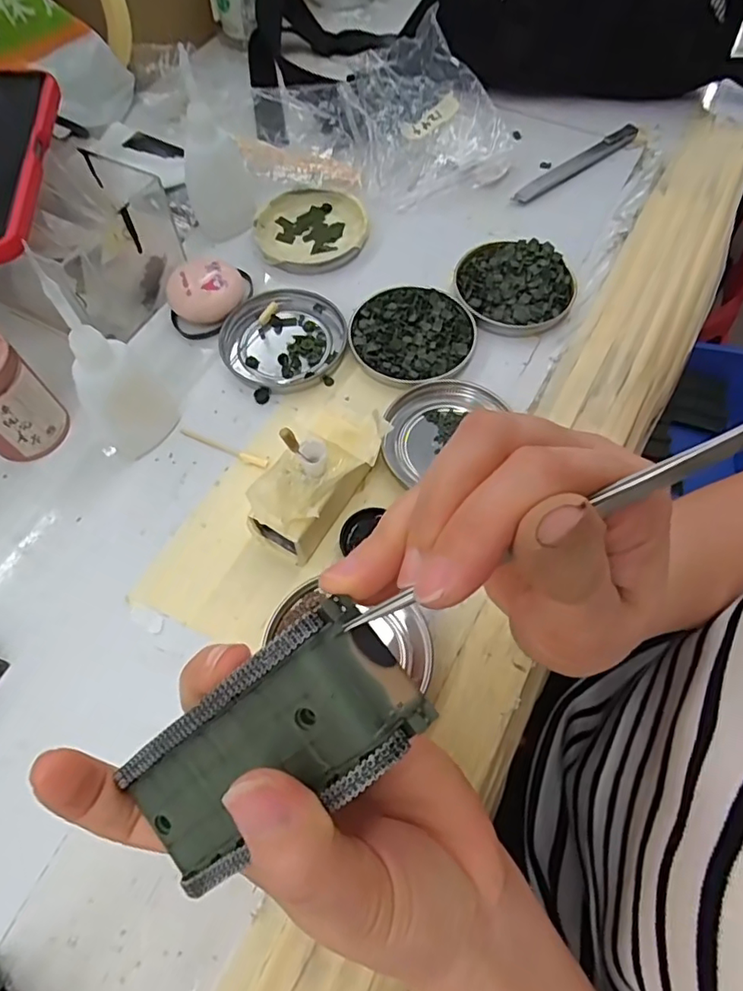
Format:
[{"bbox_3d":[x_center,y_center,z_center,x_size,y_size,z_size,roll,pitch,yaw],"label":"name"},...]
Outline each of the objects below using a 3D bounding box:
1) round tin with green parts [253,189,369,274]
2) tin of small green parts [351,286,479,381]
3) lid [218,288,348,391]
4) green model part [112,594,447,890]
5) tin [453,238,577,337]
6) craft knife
[{"bbox_3d":[-0.043,-0.191,0.404,0.079,0.014,0.069,-11,64,-4],"label":"round tin with green parts"},{"bbox_3d":[0.026,-0.103,0.355,0.075,0.009,0.075,0,64,1],"label":"tin of small green parts"},{"bbox_3d":[-0.056,-0.101,0.358,0.075,0.008,0.078,0,64,1],"label":"lid"},{"bbox_3d":[-0.032,0.072,0.155,0.092,0.025,0.042,-40,66,16],"label":"green model part"},{"bbox_3d":[0.095,-0.140,0.372,0.077,0.012,0.075,0,64,1],"label":"tin"},{"bbox_3d":[0.160,-0.261,0.437,0.132,0.007,0.017,-35,68,-15],"label":"craft knife"}]

